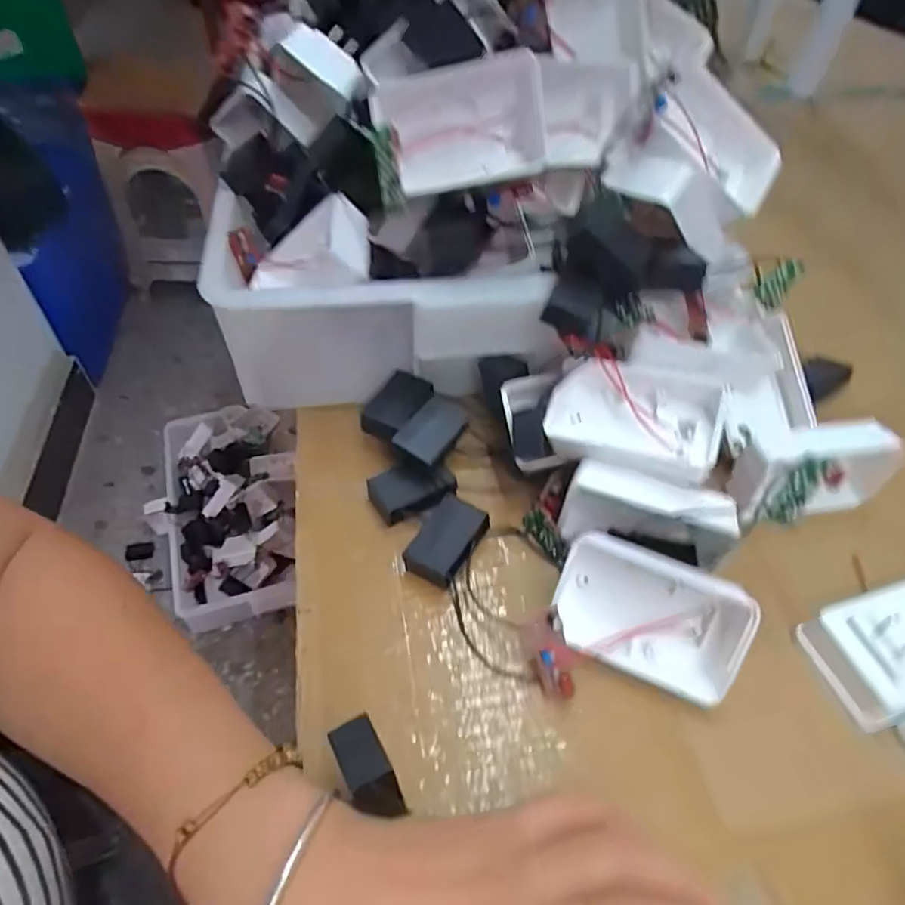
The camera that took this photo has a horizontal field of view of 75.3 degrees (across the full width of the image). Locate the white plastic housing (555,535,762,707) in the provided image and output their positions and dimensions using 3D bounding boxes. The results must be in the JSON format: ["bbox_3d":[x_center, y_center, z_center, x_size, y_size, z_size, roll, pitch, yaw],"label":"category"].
[{"bbox_3d":[0.097,0.081,0.294,0.090,0.058,0.031,17,8,11],"label":"white plastic housing"}]

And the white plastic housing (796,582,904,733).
[{"bbox_3d":[0.232,0.096,0.294,0.091,0.044,0.056,-11,50,-13],"label":"white plastic housing"}]

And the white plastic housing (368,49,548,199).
[{"bbox_3d":[0.006,-0.174,0.312,0.093,0.054,0.035,1,48,-3],"label":"white plastic housing"}]

